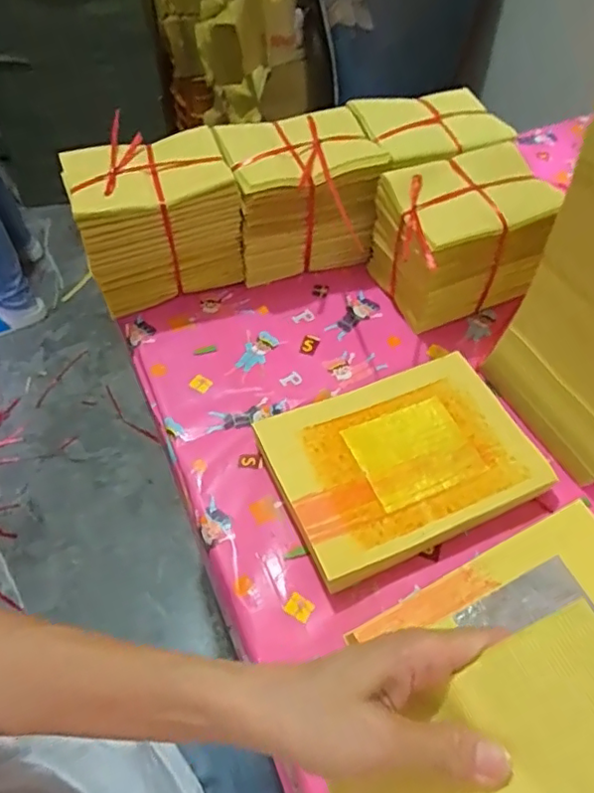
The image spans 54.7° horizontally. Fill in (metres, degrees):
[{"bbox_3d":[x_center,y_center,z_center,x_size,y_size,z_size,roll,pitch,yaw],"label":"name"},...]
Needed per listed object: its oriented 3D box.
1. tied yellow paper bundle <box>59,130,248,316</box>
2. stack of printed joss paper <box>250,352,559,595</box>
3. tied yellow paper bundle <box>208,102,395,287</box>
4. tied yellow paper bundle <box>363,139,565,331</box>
[{"bbox_3d":[-0.155,-0.192,0.640,0.162,0.149,0.117,-16,56,-13],"label":"tied yellow paper bundle"},{"bbox_3d":[0.094,0.057,0.529,0.227,0.033,0.160,-20,57,-15],"label":"stack of printed joss paper"},{"bbox_3d":[0.004,-0.225,0.664,0.162,0.146,0.125,-13,55,-10],"label":"tied yellow paper bundle"},{"bbox_3d":[0.170,-0.168,0.635,0.153,0.134,0.124,-17,56,-13],"label":"tied yellow paper bundle"}]

